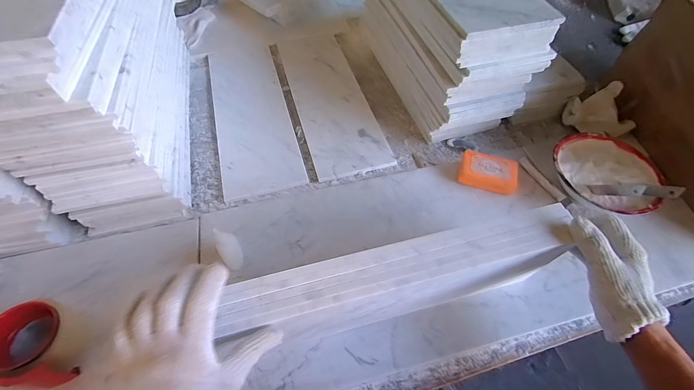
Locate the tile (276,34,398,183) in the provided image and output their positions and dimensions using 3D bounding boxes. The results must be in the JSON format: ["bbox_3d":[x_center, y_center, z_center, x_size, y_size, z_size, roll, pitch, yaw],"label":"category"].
[{"bbox_3d":[-0.044,-0.230,0.711,0.154,0.012,0.461,-15,58,-7],"label":"tile"}]

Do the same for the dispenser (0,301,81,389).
[{"bbox_3d":[-0.416,0.189,0.397,0.142,0.057,0.093,-1,57,-1],"label":"dispenser"}]

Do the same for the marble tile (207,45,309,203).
[{"bbox_3d":[-0.212,-0.191,0.690,0.152,0.013,0.454,-16,58,-8],"label":"marble tile"}]

